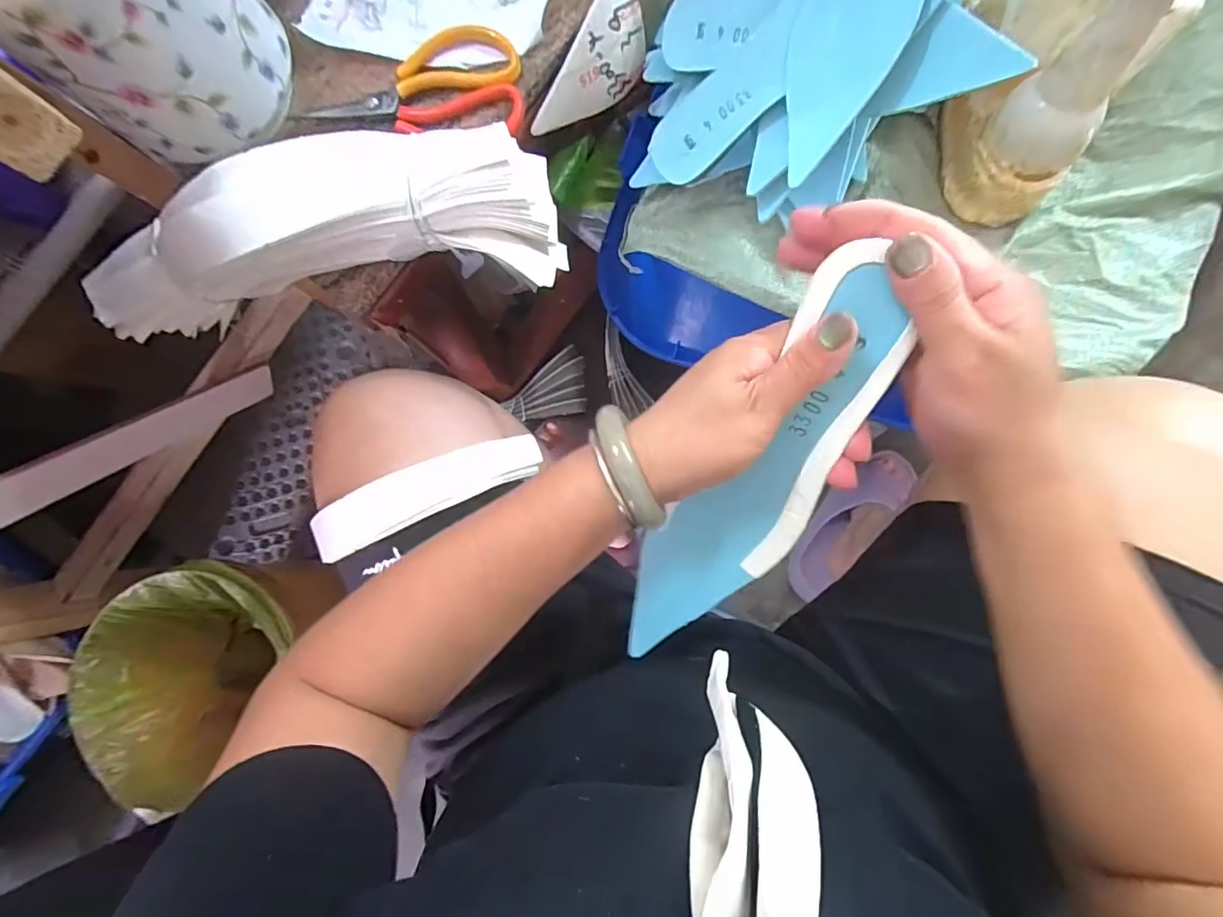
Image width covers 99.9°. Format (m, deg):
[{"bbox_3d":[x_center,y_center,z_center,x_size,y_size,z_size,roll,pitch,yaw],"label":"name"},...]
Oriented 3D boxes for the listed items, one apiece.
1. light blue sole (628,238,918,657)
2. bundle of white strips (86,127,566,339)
[{"bbox_3d":[0.079,0.018,0.281,0.068,0.030,0.246,29,119,6],"label":"light blue sole"},{"bbox_3d":[-0.228,-0.168,0.397,0.367,0.115,0.093,-7,85,4],"label":"bundle of white strips"}]

